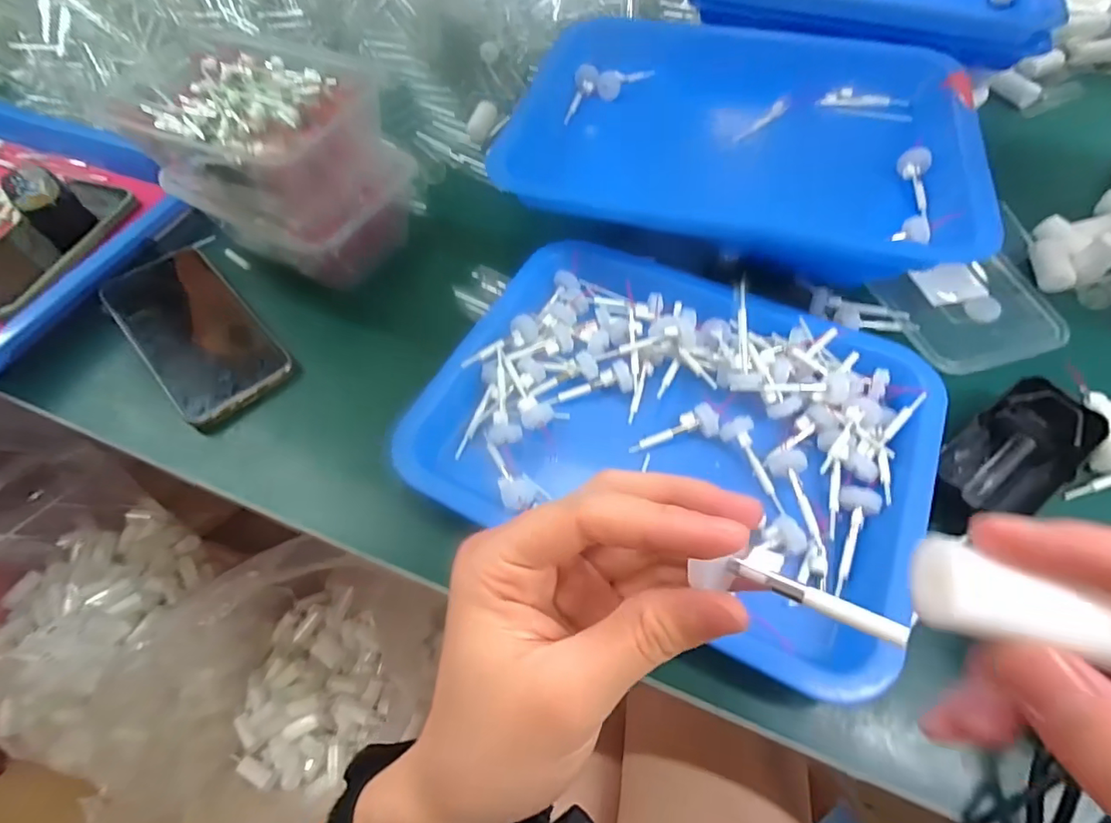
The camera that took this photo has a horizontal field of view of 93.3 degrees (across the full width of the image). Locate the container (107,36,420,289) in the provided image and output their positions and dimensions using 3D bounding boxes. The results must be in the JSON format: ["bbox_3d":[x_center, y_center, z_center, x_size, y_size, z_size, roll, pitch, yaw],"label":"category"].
[{"bbox_3d":[-0.200,-0.184,0.393,0.157,0.117,0.118,23,61,14],"label":"container"}]

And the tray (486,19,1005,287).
[{"bbox_3d":[0.144,-0.237,0.436,0.330,0.061,0.291,11,59,7],"label":"tray"}]

